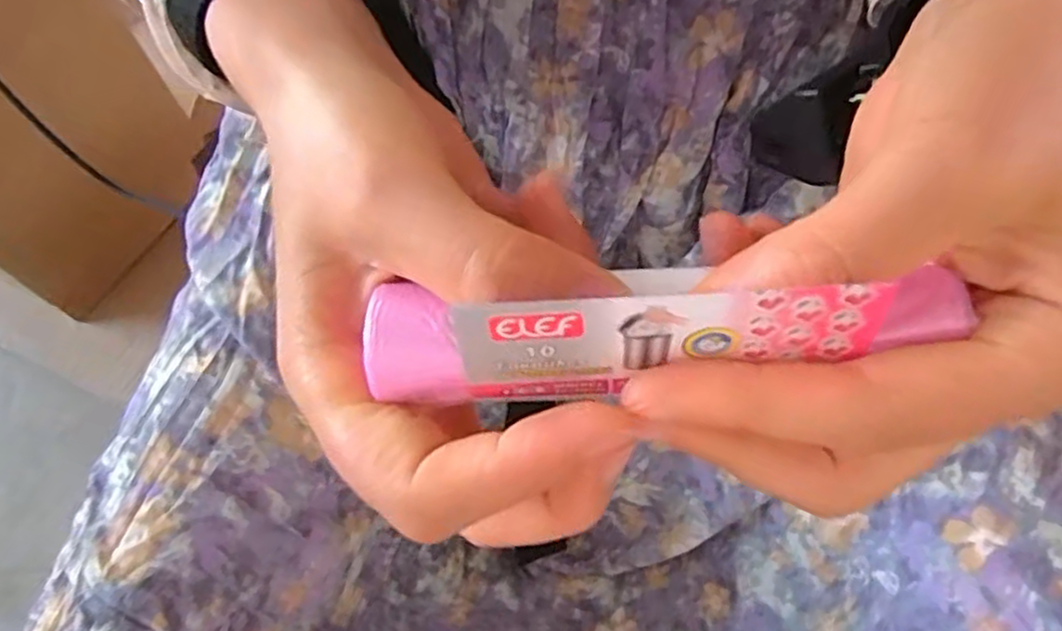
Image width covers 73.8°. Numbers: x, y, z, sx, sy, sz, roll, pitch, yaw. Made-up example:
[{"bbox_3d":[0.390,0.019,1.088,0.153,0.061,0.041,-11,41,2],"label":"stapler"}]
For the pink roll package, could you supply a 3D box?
[{"bbox_3d":[0.023,-0.001,0.137,0.118,0.025,0.019,-3,61,11],"label":"pink roll package"}]

